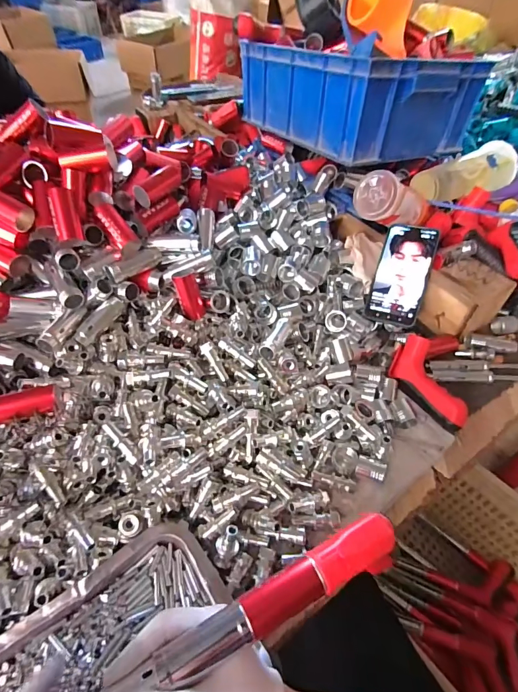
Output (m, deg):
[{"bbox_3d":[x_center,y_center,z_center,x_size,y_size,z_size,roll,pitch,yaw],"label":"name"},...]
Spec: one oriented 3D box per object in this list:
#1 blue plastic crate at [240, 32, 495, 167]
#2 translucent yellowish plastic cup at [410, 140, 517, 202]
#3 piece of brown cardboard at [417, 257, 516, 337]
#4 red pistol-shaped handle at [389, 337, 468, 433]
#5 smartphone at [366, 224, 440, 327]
[{"bbox_3d":[0.170,-0.500,0.716,0.265,0.153,0.390,-24,55,-21],"label":"blue plastic crate"},{"bbox_3d":[0.358,-0.303,0.654,0.194,0.061,0.070,-21,54,-18],"label":"translucent yellowish plastic cup"},{"bbox_3d":[0.317,-0.078,0.579,0.106,0.081,0.089,-26,56,-22],"label":"piece of brown cardboard"},{"bbox_3d":[0.225,0.047,0.501,0.056,0.035,0.133,-14,52,-14],"label":"red pistol-shaped handle"},{"bbox_3d":[0.216,-0.110,0.561,0.074,0.008,0.157,15,82,22],"label":"smartphone"}]

